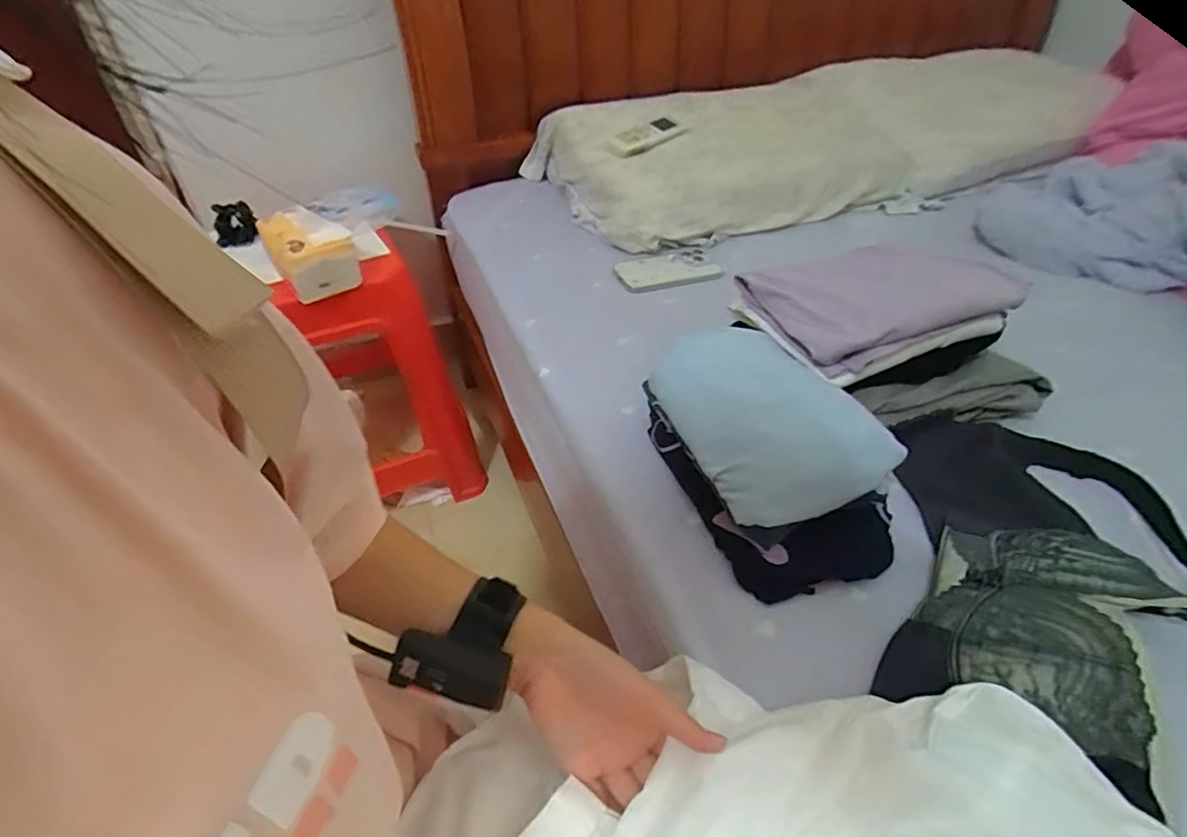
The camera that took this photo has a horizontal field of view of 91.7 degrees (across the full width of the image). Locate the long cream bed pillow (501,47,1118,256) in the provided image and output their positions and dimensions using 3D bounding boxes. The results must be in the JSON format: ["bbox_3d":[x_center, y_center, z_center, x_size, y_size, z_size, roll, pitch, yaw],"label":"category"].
[{"bbox_3d":[0.358,-0.459,0.988,0.876,0.128,0.320,-12,45,-14],"label":"long cream bed pillow"}]

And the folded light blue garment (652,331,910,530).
[{"bbox_3d":[0.140,-0.015,0.518,0.133,0.058,0.236,-11,45,-13],"label":"folded light blue garment"}]

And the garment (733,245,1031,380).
[{"bbox_3d":[0.276,-0.129,0.572,0.216,0.051,0.147,-14,46,-16],"label":"garment"}]

